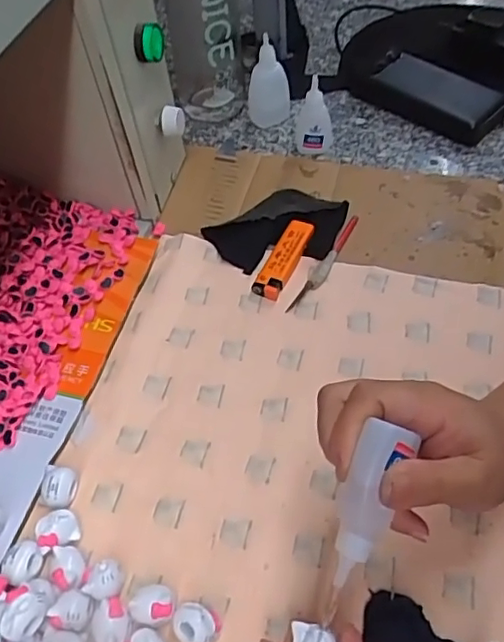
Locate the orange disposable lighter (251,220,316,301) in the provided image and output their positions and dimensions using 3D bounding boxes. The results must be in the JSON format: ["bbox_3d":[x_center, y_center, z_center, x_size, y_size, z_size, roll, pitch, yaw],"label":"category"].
[{"bbox_3d":[0.028,-0.053,0.493,0.023,0.017,0.078,21,59,19],"label":"orange disposable lighter"}]

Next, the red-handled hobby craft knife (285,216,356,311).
[{"bbox_3d":[0.063,-0.050,0.494,0.014,0.005,0.116,24,60,20],"label":"red-handled hobby craft knife"}]

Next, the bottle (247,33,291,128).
[{"bbox_3d":[0.018,-0.247,0.606,0.043,0.091,0.023,0,55,5],"label":"bottle"}]

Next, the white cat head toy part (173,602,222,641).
[{"bbox_3d":[-0.031,0.170,0.325,0.024,0.016,0.021,27,62,22],"label":"white cat head toy part"}]

